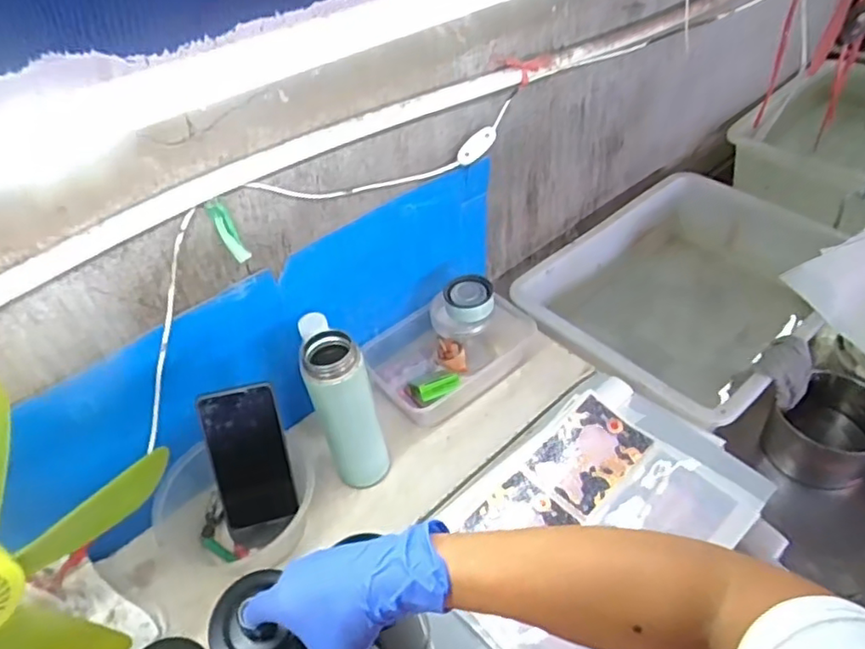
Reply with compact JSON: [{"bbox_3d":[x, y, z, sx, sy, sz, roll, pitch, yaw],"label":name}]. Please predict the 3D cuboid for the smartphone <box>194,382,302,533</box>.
[{"bbox_3d":[-0.188,0.137,0.642,0.075,0.149,0.007,-14,18,-19],"label":"smartphone"}]

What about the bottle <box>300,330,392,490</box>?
[{"bbox_3d":[-0.094,0.100,0.688,0.072,0.201,0.064,-13,47,-9],"label":"bottle"}]

